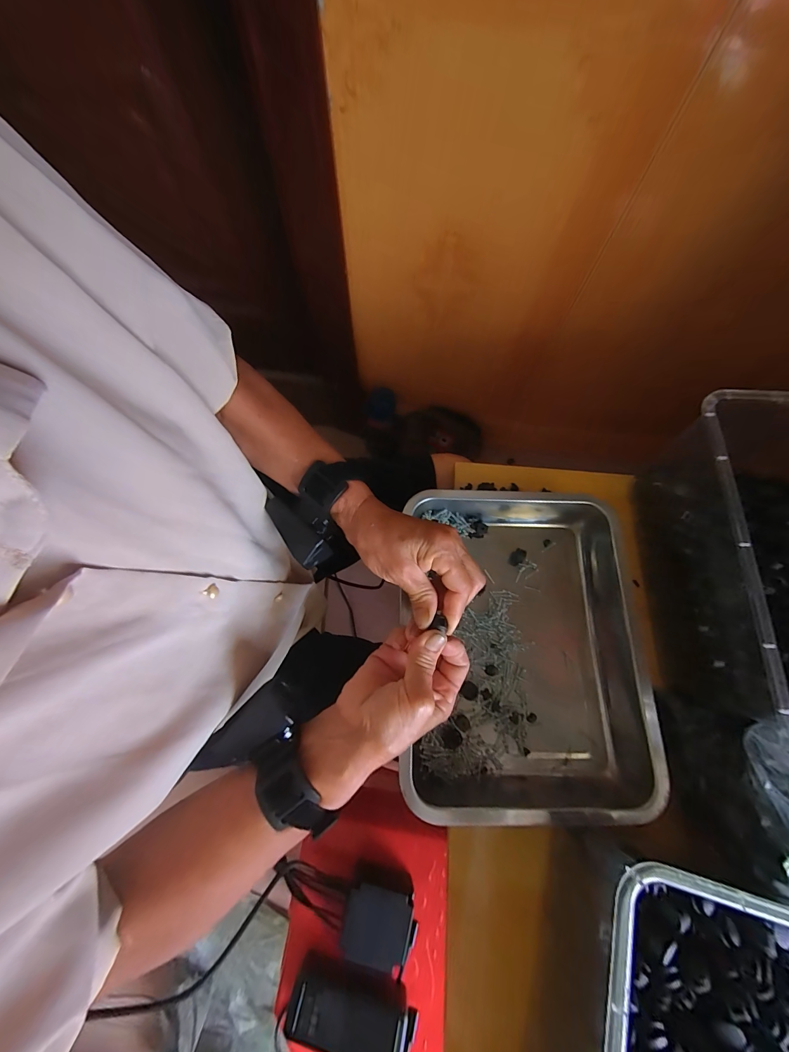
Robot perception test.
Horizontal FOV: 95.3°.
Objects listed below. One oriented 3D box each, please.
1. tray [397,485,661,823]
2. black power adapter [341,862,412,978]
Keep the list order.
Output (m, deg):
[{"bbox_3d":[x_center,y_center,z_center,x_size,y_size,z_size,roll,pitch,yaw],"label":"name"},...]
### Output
[{"bbox_3d":[0.147,0.120,0.383,0.259,0.059,0.309,3,72,0],"label":"tray"},{"bbox_3d":[-0.018,0.474,0.440,0.084,0.047,0.078,15,73,4],"label":"black power adapter"}]

